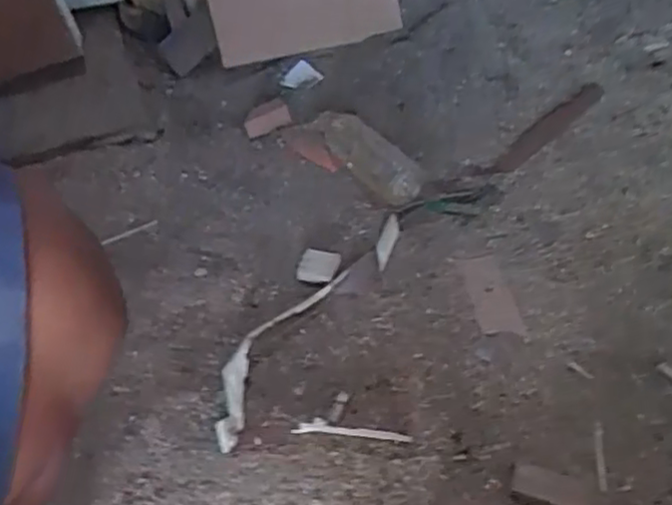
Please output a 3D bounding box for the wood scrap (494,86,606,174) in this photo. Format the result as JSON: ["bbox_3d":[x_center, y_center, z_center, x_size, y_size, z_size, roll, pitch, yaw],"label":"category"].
[{"bbox_3d":[0.282,-0.169,0.931,0.210,0.011,0.036,-36,52,-26],"label":"wood scrap"}]

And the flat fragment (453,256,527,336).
[{"bbox_3d":[0.164,0.044,0.765,0.044,0.005,0.111,-10,46,-3],"label":"flat fragment"}]

